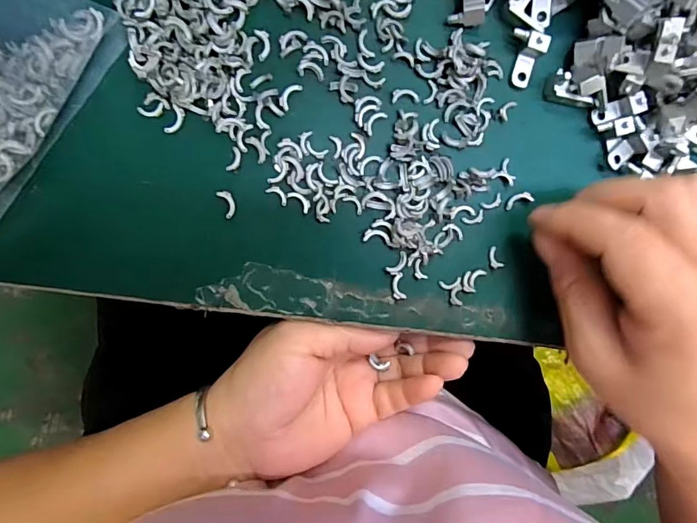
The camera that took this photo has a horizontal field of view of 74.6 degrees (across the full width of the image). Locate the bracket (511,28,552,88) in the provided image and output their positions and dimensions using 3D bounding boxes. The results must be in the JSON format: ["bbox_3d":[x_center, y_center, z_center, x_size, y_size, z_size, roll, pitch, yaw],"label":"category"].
[{"bbox_3d":[0.084,-0.096,0.218,0.015,0.007,0.024,6,124,-6],"label":"bracket"}]

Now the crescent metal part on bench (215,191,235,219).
[{"bbox_3d":[-0.057,-0.027,0.214,0.006,0.004,0.013,-22,97,-3],"label":"crescent metal part on bench"}]

